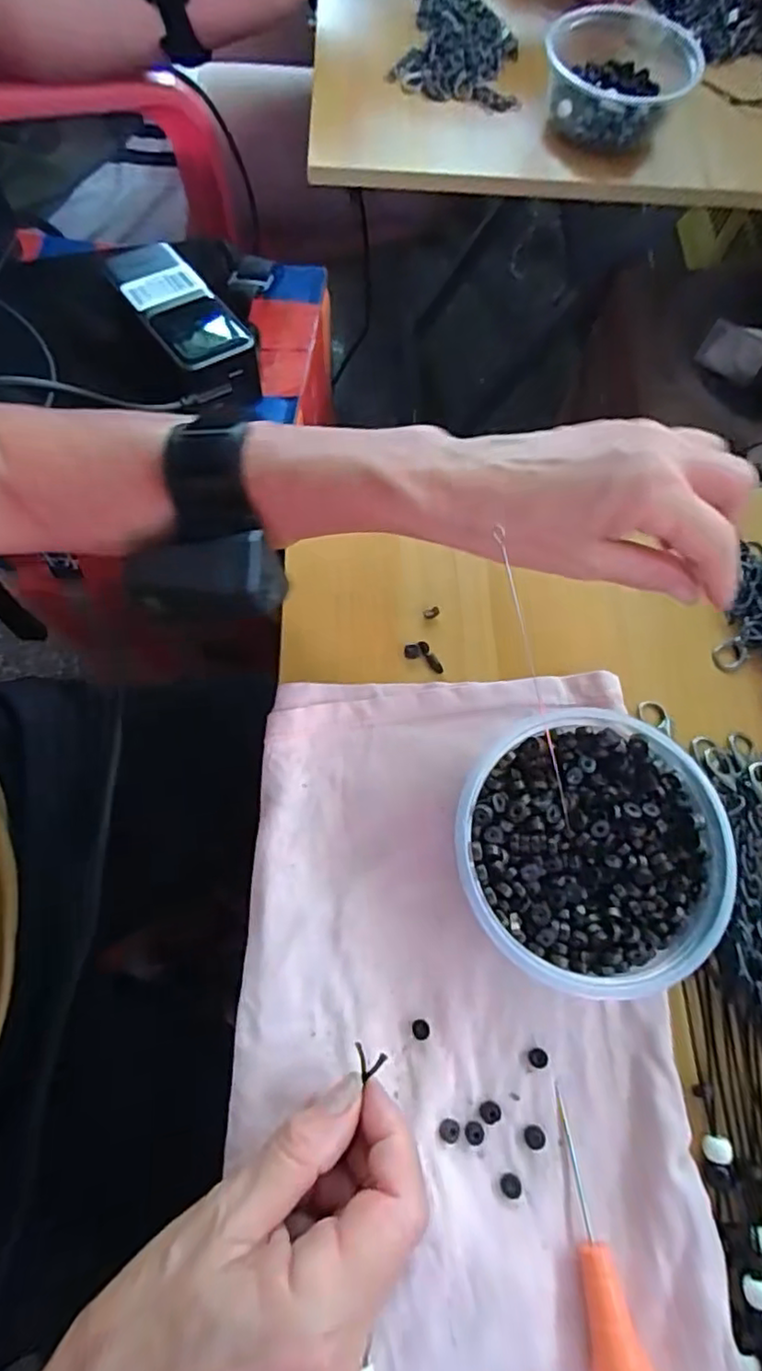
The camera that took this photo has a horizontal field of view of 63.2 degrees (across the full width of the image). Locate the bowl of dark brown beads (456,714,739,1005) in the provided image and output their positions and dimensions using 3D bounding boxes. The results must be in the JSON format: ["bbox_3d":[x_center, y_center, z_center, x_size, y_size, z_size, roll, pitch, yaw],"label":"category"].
[{"bbox_3d":[0.086,0.071,0.269,0.110,0.041,0.106,1,71,-3],"label":"bowl of dark brown beads"}]

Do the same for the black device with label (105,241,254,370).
[{"bbox_3d":[-0.137,-0.260,0.421,0.057,0.010,0.117,-33,78,-23],"label":"black device with label"}]

